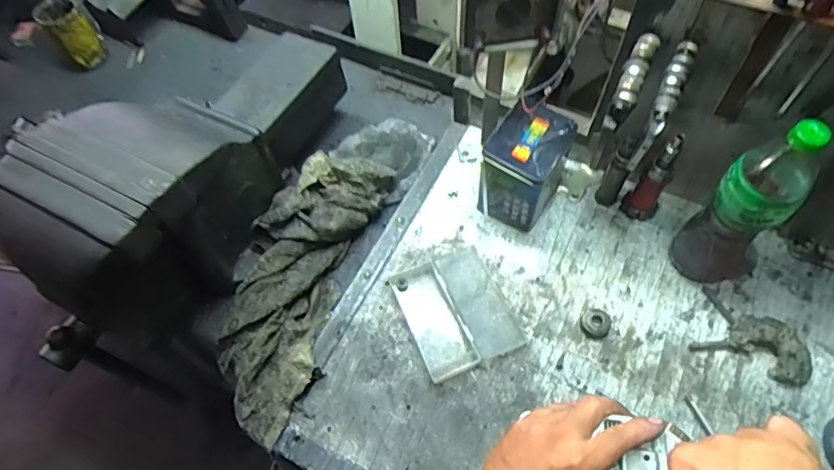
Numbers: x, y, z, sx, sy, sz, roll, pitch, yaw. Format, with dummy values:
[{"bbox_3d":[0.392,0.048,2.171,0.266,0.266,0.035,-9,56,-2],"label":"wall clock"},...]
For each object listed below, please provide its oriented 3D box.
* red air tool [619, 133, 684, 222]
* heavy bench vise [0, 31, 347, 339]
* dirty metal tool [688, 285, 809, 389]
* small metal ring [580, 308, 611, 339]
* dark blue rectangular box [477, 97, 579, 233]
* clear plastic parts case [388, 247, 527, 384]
[{"bbox_3d":[0.334,-0.078,0.711,0.049,0.151,0.045,32,66,19],"label":"red air tool"},{"bbox_3d":[-0.303,-0.110,0.724,0.195,0.284,0.500,18,63,12],"label":"heavy bench vise"},{"bbox_3d":[0.435,0.133,0.654,0.130,0.026,0.090,27,65,16],"label":"dirty metal tool"},{"bbox_3d":[0.239,0.117,0.678,0.037,0.018,0.036,-1,60,2],"label":"small metal ring"},{"bbox_3d":[0.156,-0.097,0.743,0.096,0.138,0.130,27,65,16],"label":"dark blue rectangular box"},{"bbox_3d":[0.052,0.098,0.695,0.136,0.029,0.163,-21,62,-9],"label":"clear plastic parts case"}]

